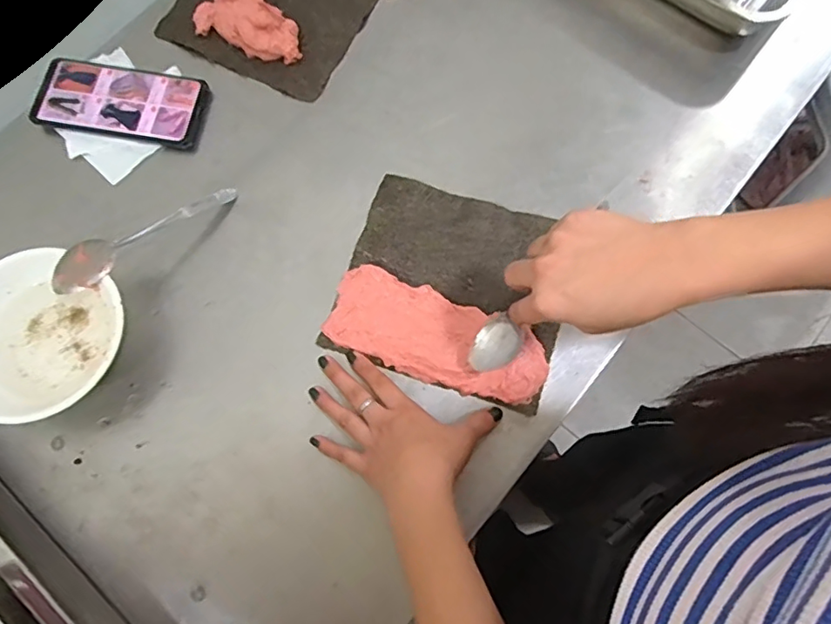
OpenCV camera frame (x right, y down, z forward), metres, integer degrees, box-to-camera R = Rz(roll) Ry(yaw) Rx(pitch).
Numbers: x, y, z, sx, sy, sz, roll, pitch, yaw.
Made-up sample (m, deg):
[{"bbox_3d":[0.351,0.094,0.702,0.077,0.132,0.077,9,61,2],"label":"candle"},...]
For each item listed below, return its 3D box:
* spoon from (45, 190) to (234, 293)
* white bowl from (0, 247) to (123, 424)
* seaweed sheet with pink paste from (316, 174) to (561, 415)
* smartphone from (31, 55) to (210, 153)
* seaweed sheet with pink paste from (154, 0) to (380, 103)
[{"bbox_3d":[-0.237,-0.070,0.485,0.173,0.022,0.032,-36,76,-24],"label":"spoon"},{"bbox_3d":[-0.313,0.023,0.461,0.134,0.056,0.131,0,75,2],"label":"white bowl"},{"bbox_3d":[0.036,-0.024,0.488,0.193,0.011,0.176,18,76,7],"label":"seaweed sheet with pink paste"},{"bbox_3d":[-0.296,-0.208,0.545,0.161,0.014,0.077,7,77,0],"label":"smartphone"},{"bbox_3d":[-0.151,-0.334,0.570,0.192,0.032,0.178,26,77,9],"label":"seaweed sheet with pink paste"}]

